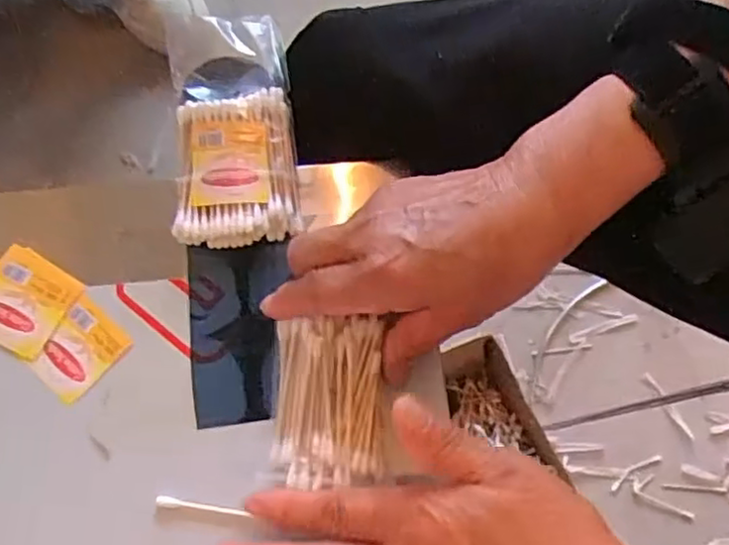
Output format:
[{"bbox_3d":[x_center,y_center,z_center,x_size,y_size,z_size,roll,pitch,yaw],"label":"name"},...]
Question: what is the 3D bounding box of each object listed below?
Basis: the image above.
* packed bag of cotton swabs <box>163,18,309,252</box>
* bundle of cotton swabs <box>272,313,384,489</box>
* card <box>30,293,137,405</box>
[{"bbox_3d":[-0.070,-0.076,0.366,0.061,0.027,0.122,-7,73,-3],"label":"packed bag of cotton swabs"},{"bbox_3d":[-0.018,0.060,0.326,0.050,0.018,0.073,0,71,-1],"label":"bundle of cotton swabs"},{"bbox_3d":[-0.143,0.038,0.341,0.037,0.004,0.042,42,77,11],"label":"card"}]

